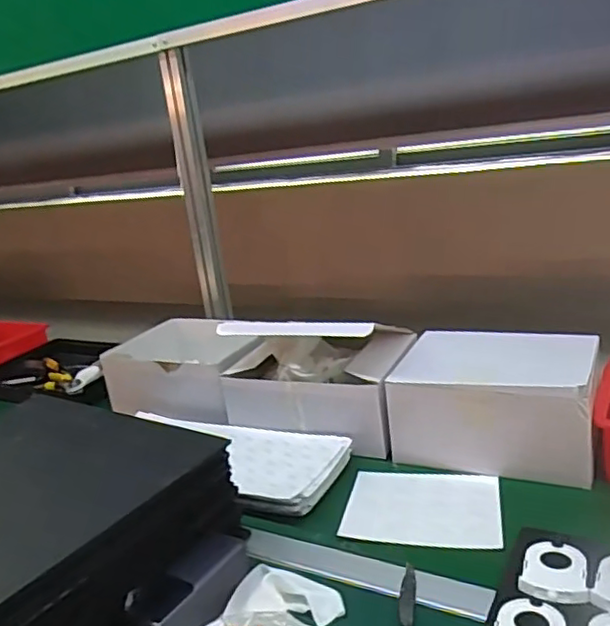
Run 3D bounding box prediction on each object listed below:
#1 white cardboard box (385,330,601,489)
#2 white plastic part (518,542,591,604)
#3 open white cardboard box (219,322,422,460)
[{"bbox_3d":[0.255,0.115,0.842,0.244,0.135,0.168,2,19,29],"label":"white cardboard box"},{"bbox_3d":[0.241,0.246,0.601,0.059,0.006,0.084,1,19,27],"label":"white plastic part"},{"bbox_3d":[0.022,0.078,0.949,0.251,0.160,0.184,1,19,25],"label":"open white cardboard box"}]

